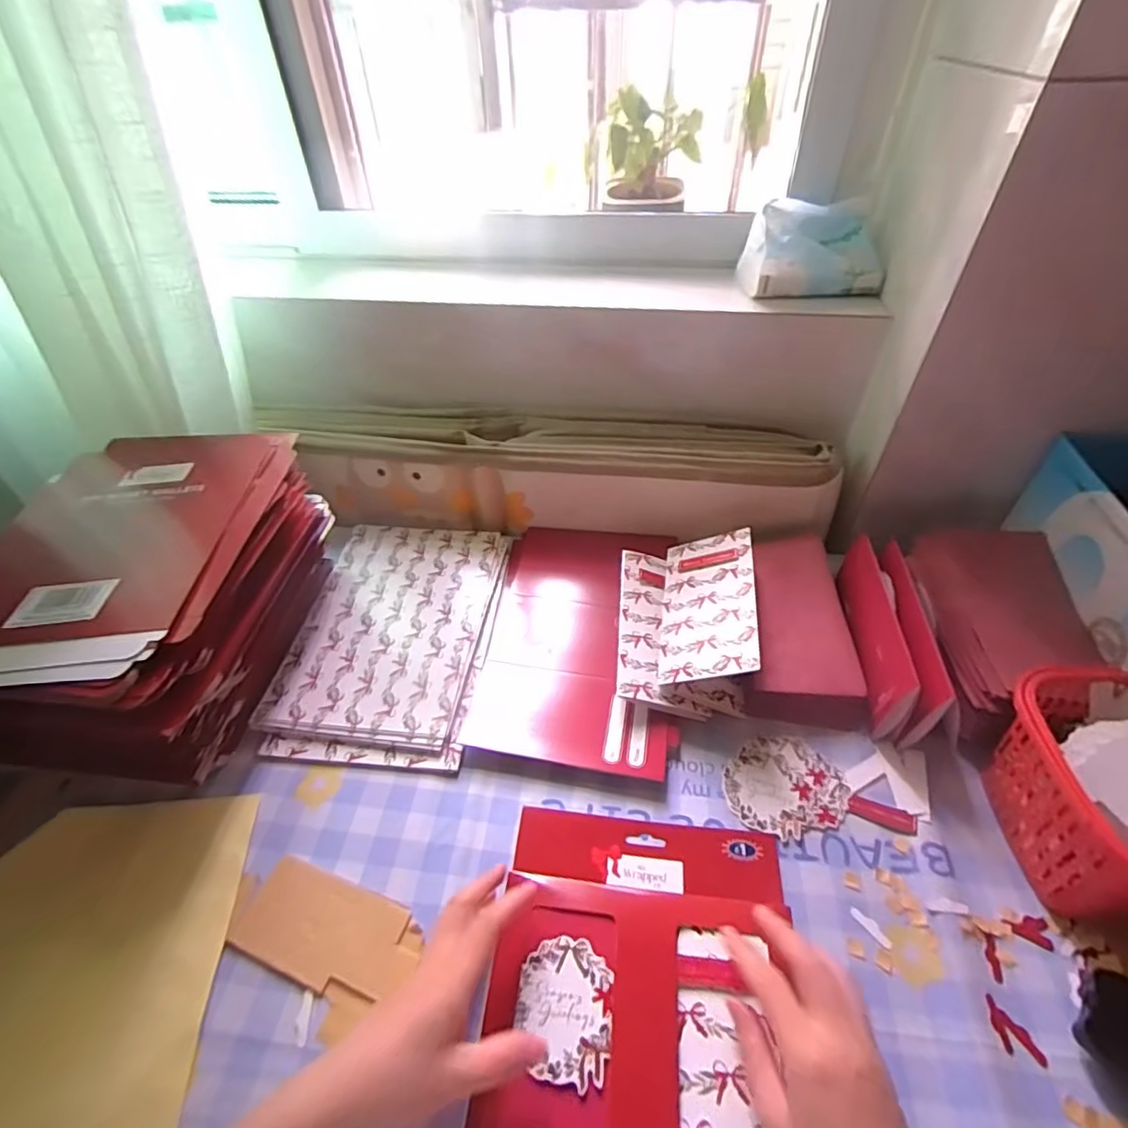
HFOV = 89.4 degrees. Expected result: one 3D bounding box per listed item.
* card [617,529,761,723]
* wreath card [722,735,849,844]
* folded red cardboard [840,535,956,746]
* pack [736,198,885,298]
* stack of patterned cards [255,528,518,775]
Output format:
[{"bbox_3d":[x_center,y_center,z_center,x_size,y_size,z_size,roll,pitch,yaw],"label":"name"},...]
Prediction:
[{"bbox_3d":[0.112,0.046,0.532,0.116,0.063,0.180,4,46,6],"label":"card"},{"bbox_3d":[0.177,0.177,0.459,0.092,0.004,0.078,-14,47,-12],"label":"wreath card"},{"bbox_3d":[0.286,0.060,0.505,0.047,0.070,0.174,6,46,8],"label":"folded red cardboard"},{"bbox_3d":[0.256,-0.322,0.583,0.133,0.073,0.070,-5,45,-3],"label":"pack"},{"bbox_3d":[-0.166,0.062,0.569,0.178,0.013,0.276,3,46,5],"label":"stack of patterned cards"}]

